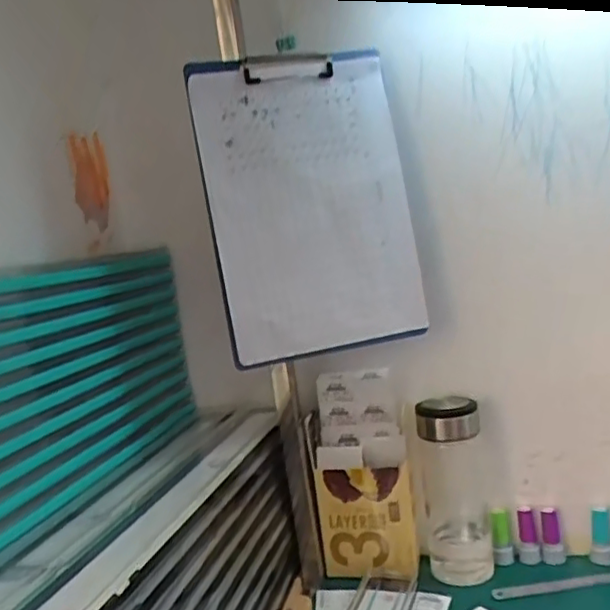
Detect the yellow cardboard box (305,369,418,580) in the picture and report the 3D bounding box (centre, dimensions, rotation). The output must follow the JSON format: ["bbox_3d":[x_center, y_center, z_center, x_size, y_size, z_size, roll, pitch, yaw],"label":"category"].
[{"bbox_3d":[0.067,0.199,0.732,0.111,0.229,0.064,-7,5,10],"label":"yellow cardboard box"}]

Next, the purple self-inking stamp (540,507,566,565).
[{"bbox_3d":[0.278,0.260,0.712,0.023,0.057,0.017,-6,6,20],"label":"purple self-inking stamp"}]

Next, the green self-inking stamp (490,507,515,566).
[{"bbox_3d":[0.225,0.263,0.723,0.021,0.059,0.017,-6,5,15],"label":"green self-inking stamp"}]

